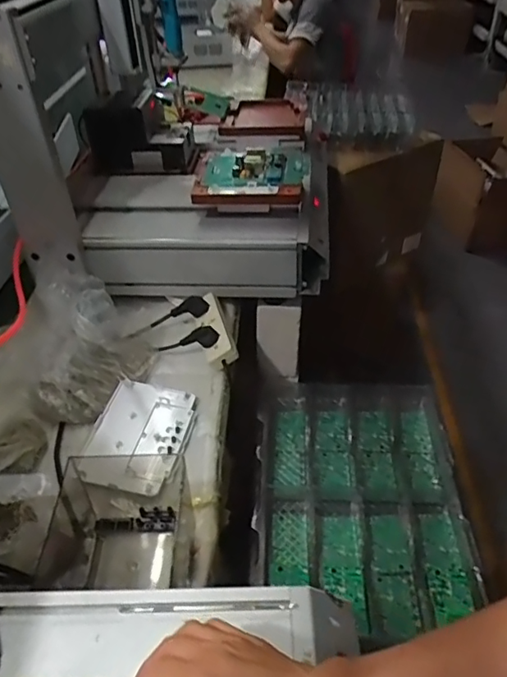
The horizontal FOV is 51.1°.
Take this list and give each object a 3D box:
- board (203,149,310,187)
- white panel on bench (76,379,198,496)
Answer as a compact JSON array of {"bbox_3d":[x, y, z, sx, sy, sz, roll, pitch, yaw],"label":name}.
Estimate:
[{"bbox_3d":[0.008,-0.329,1.009,0.191,0.031,0.128,3,41,5],"label":"board"},{"bbox_3d":[-0.171,0.144,0.801,0.135,0.029,0.188,9,42,12],"label":"white panel on bench"}]

